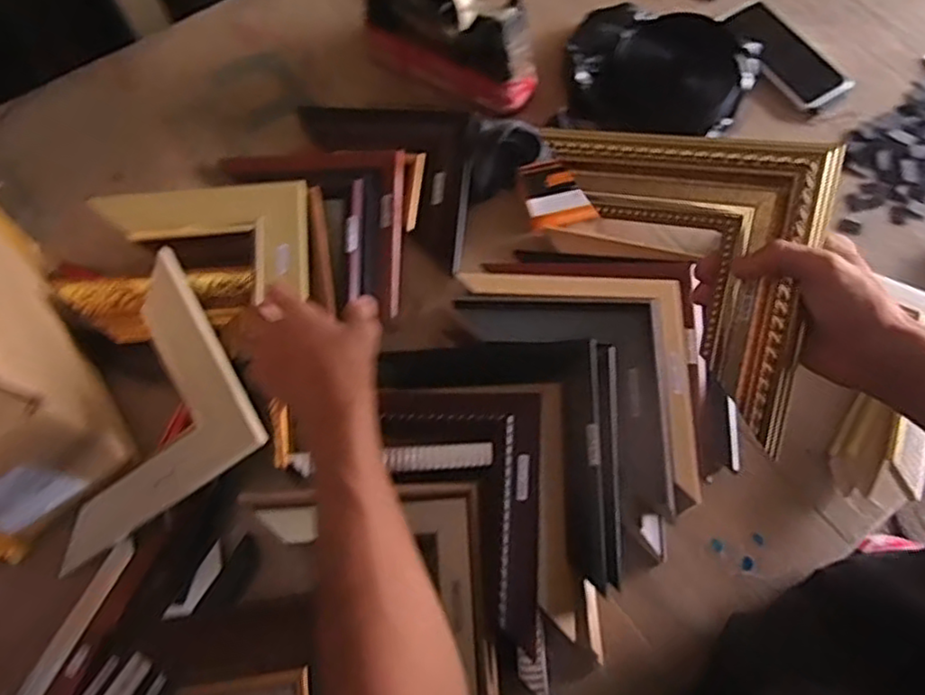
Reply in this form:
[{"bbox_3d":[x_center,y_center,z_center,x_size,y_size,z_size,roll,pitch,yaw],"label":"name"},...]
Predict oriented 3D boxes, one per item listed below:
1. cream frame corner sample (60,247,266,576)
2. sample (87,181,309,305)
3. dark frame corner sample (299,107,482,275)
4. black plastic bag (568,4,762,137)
[{"bbox_3d":[-0.229,0.056,0.561,0.130,0.021,0.258,11,75,5],"label":"cream frame corner sample"},{"bbox_3d":[-0.236,-0.093,0.616,0.186,0.017,0.127,-9,67,-4],"label":"sample"},{"bbox_3d":[-0.088,-0.177,0.709,0.200,0.038,0.199,7,67,3],"label":"dark frame corner sample"},{"bbox_3d":[0.220,-0.307,0.762,0.209,0.048,0.185,21,69,9],"label":"black plastic bag"}]

